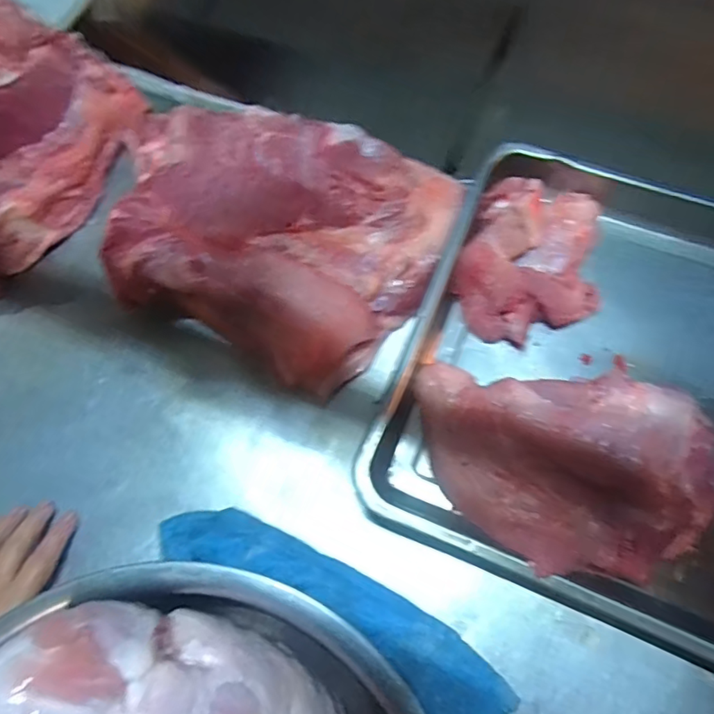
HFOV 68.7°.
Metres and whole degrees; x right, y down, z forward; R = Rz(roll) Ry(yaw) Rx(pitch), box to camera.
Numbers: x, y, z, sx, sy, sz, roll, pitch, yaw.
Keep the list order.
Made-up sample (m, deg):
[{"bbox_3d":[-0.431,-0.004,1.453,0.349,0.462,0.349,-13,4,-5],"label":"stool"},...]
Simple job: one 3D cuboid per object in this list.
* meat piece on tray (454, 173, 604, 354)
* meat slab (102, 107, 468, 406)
[{"bbox_3d":[0.168,-0.091,0.510,0.140,0.045,0.165,7,72,5],"label":"meat piece on tray"},{"bbox_3d":[-0.096,-0.132,0.521,0.343,0.085,0.260,24,75,10],"label":"meat slab"}]

